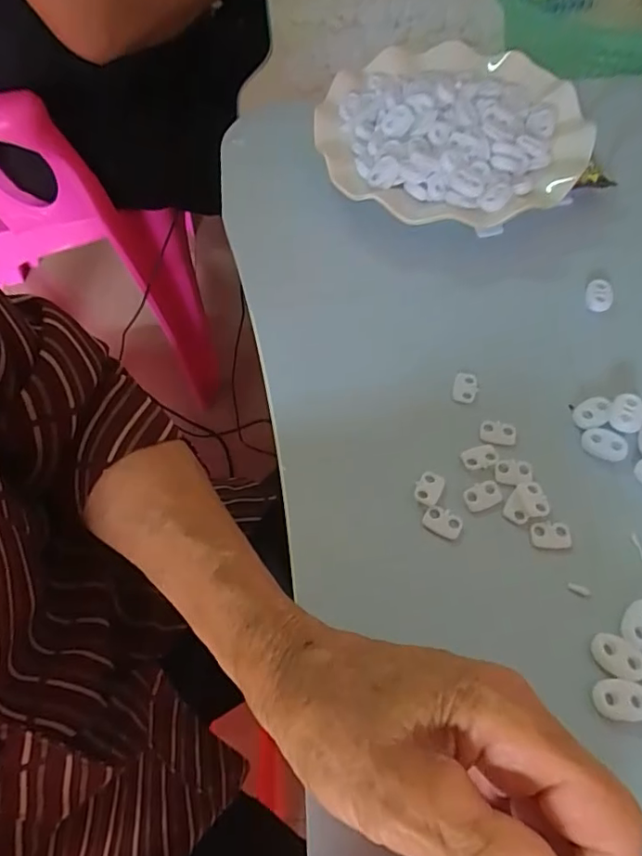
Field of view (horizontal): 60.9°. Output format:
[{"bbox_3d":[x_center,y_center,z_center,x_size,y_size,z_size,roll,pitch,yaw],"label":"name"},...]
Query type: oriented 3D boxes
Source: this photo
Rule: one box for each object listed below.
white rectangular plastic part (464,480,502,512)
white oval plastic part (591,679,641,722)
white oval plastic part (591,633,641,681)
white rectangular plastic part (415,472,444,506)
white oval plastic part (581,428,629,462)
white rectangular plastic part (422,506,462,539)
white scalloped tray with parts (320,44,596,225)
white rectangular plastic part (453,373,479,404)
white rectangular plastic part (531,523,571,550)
[{"bbox_3d":[0.079,0.033,0.266,0.019,0.004,0.012,-22,61,-10],"label":"white rectangular plastic part"},{"bbox_3d":[0.122,0.110,0.221,0.021,0.006,0.014,2,60,4],"label":"white oval plastic part"},{"bbox_3d":[0.125,0.096,0.229,0.021,0.005,0.015,30,66,18],"label":"white oval plastic part"},{"bbox_3d":[0.053,0.029,0.268,0.012,0.004,0.017,21,63,14],"label":"white rectangular plastic part"},{"bbox_3d":[0.144,0.008,0.276,0.021,0.005,0.015,22,63,15],"label":"white oval plastic part"},{"bbox_3d":[0.059,0.045,0.262,0.018,0.004,0.012,22,63,15],"label":"white rectangular plastic part"},{"bbox_3d":[0.090,-0.200,0.367,0.173,0.031,0.165,-29,63,-13],"label":"white scalloped tray with parts"},{"bbox_3d":[0.079,-0.022,0.298,0.013,0.004,0.017,14,61,11],"label":"white rectangular plastic part"},{"bbox_3d":[0.109,0.051,0.257,0.018,0.004,0.012,0,60,3],"label":"white rectangular plastic part"}]

